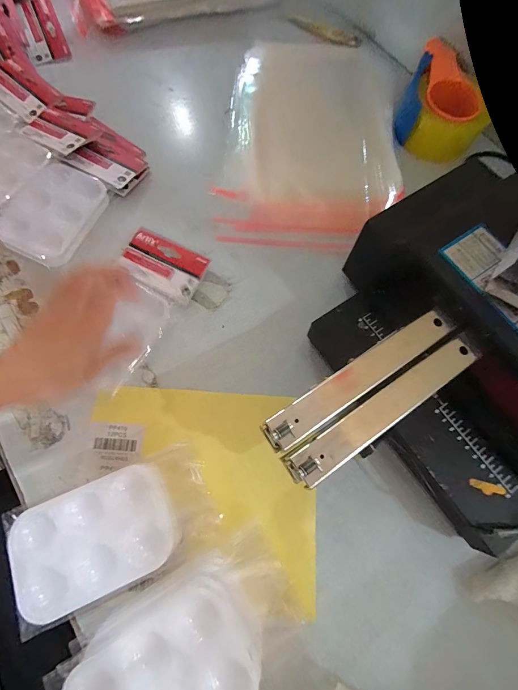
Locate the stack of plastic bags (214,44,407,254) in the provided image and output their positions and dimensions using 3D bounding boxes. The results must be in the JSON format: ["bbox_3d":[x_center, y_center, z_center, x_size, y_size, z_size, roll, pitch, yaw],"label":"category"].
[{"bbox_3d":[0.079,-0.316,0.476,0.243,0.006,0.399,6,72,1],"label":"stack of plastic bags"}]

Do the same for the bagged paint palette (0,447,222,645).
[{"bbox_3d":[-0.122,0.160,0.280,0.163,0.027,0.092,-22,73,-13],"label":"bagged paint palette"}]

